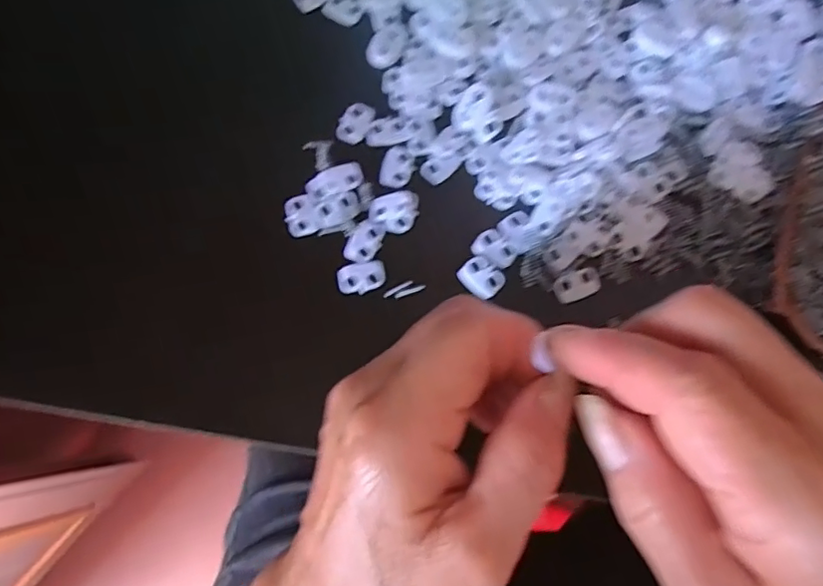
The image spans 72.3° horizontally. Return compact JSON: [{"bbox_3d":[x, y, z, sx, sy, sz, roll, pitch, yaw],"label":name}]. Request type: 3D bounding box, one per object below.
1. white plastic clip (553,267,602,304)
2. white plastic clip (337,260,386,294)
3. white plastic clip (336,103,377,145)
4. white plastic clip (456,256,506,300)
[{"bbox_3d":[0.075,-0.003,0.252,0.021,0.004,0.013,-20,79,-5],"label":"white plastic clip"},{"bbox_3d":[-0.022,-0.007,0.253,0.021,0.004,0.013,-12,78,-3],"label":"white plastic clip"},{"bbox_3d":[-0.027,-0.082,0.270,0.014,0.004,0.022,28,79,5],"label":"white plastic clip"},{"bbox_3d":[0.032,-0.007,0.253,0.020,0.004,0.015,40,80,7],"label":"white plastic clip"}]

